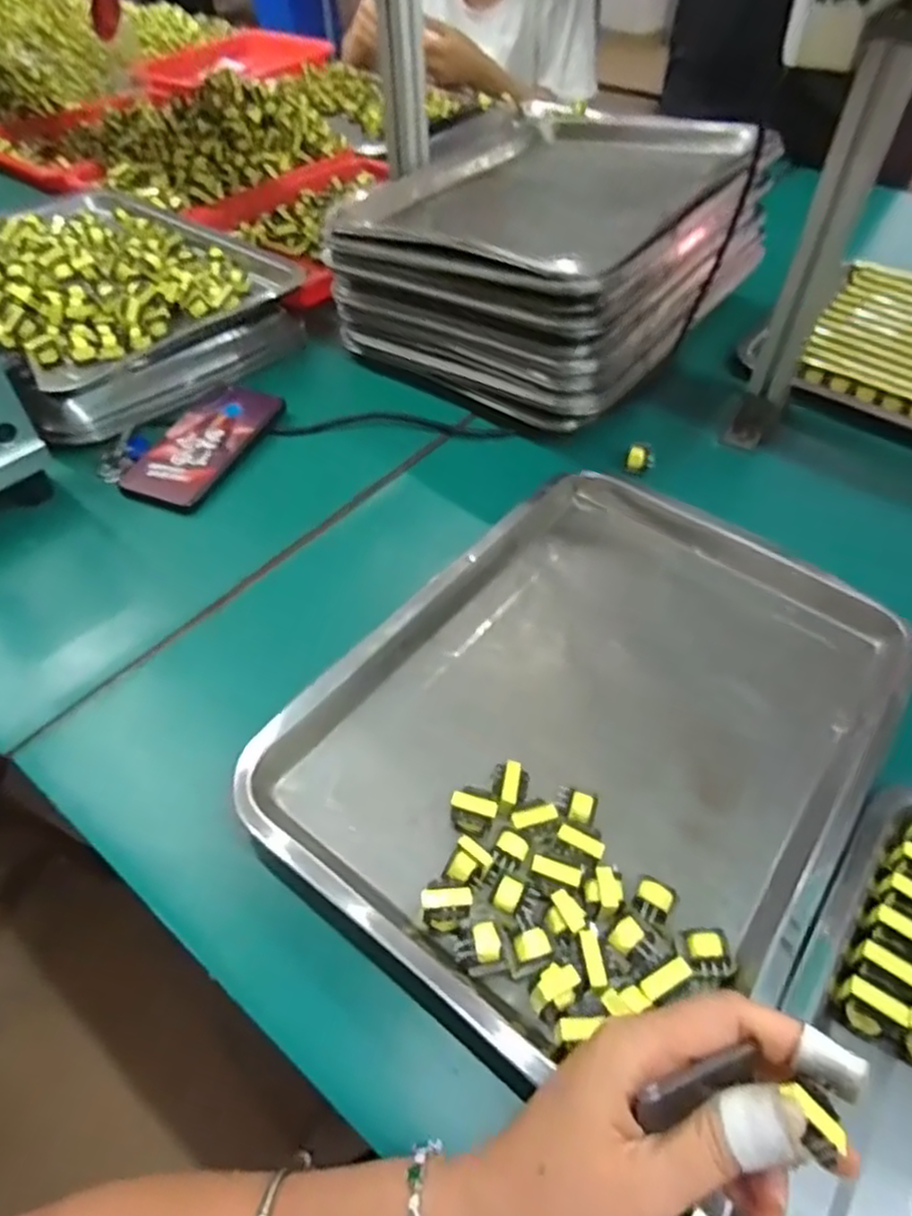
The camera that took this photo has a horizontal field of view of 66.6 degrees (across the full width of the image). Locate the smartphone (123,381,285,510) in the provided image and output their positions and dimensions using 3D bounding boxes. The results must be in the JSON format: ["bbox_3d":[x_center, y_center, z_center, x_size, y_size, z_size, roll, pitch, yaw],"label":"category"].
[{"bbox_3d":[-0.210,-0.143,0.590,0.078,0.008,0.151,18,53,15],"label":"smartphone"}]

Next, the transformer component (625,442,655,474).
[{"bbox_3d":[0.153,-0.125,0.579,0.024,0.018,0.019,11,51,9],"label":"transformer component"}]

